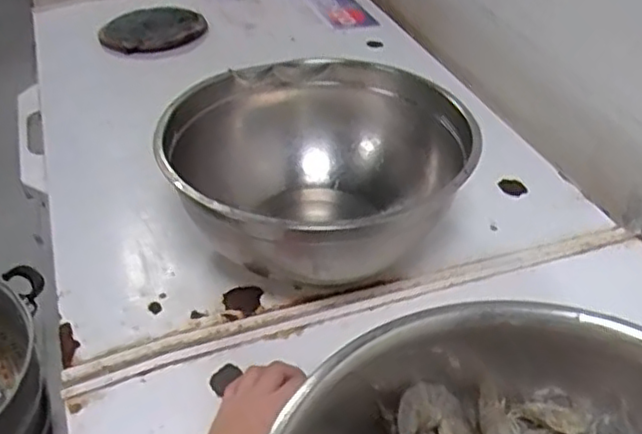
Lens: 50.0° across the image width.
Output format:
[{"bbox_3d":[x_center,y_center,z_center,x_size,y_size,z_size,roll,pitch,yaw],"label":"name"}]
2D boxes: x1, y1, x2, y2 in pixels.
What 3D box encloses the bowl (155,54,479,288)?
[{"bbox_3d":[-0.010,-0.036,0.767,0.302,0.163,0.322,3,38,-2],"label":"bowl"}]

